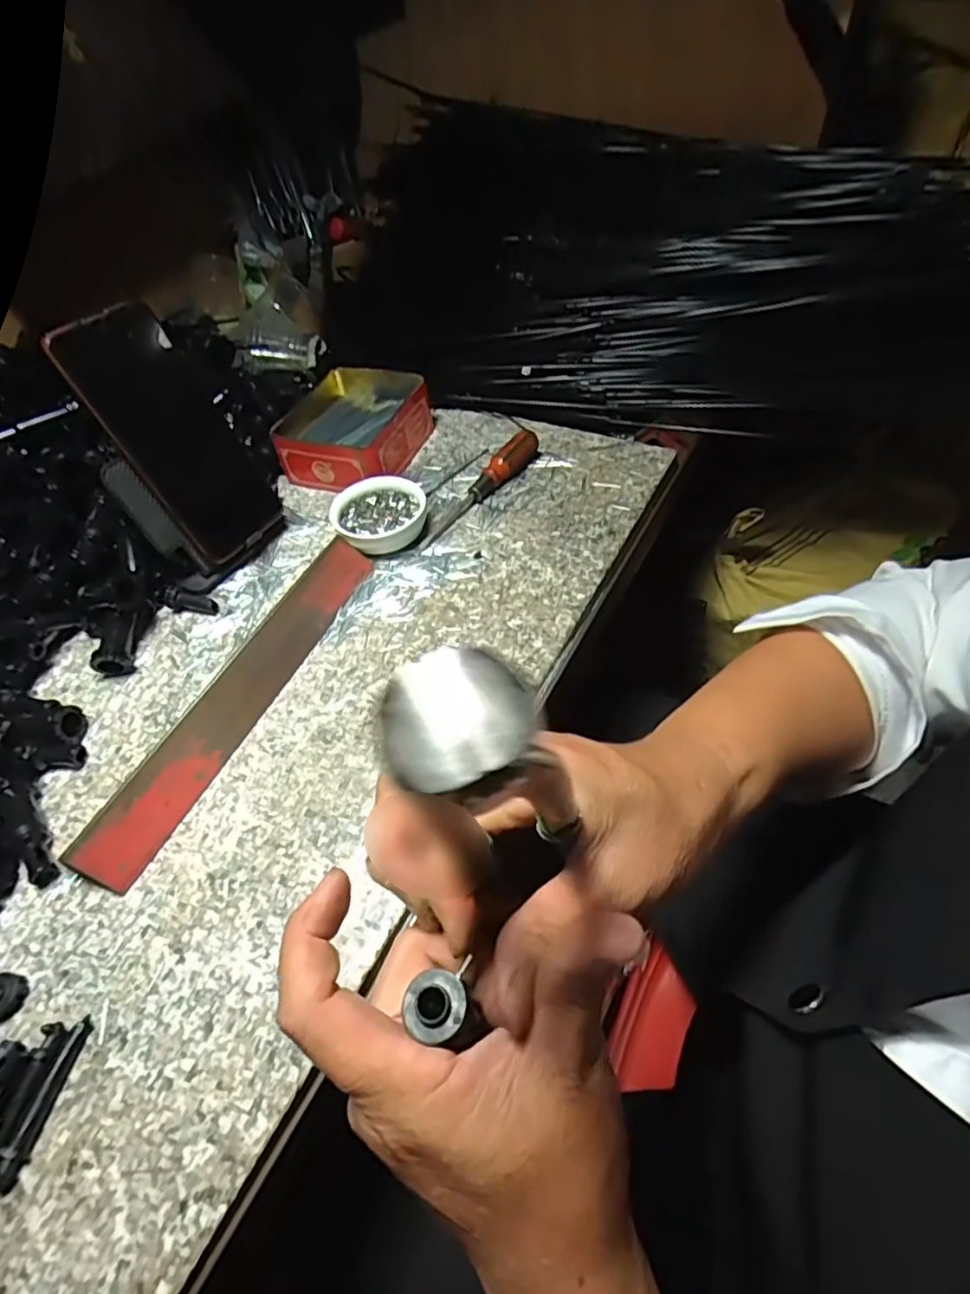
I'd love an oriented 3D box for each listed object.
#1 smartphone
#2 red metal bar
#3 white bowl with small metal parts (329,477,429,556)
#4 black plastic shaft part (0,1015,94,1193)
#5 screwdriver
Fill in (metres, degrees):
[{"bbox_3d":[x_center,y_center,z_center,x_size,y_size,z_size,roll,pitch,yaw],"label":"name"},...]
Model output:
[{"bbox_3d":[-0.211,-0.144,0.429,0.015,0.168,0.083,1,40,40],"label":"smartphone"},{"bbox_3d":[-0.149,0.021,0.381,0.031,0.020,0.257,15,55,19],"label":"red metal bar"},{"bbox_3d":[-0.082,-0.103,0.471,0.070,0.023,0.068,-4,51,4],"label":"white bowl with small metal parts"},{"bbox_3d":[-0.192,0.192,0.260,0.017,0.009,0.058,3,52,10],"label":"black plastic shaft part"},{"bbox_3d":[-0.006,-0.130,0.487,0.017,0.027,0.140,31,61,28],"label":"screwdriver"}]

